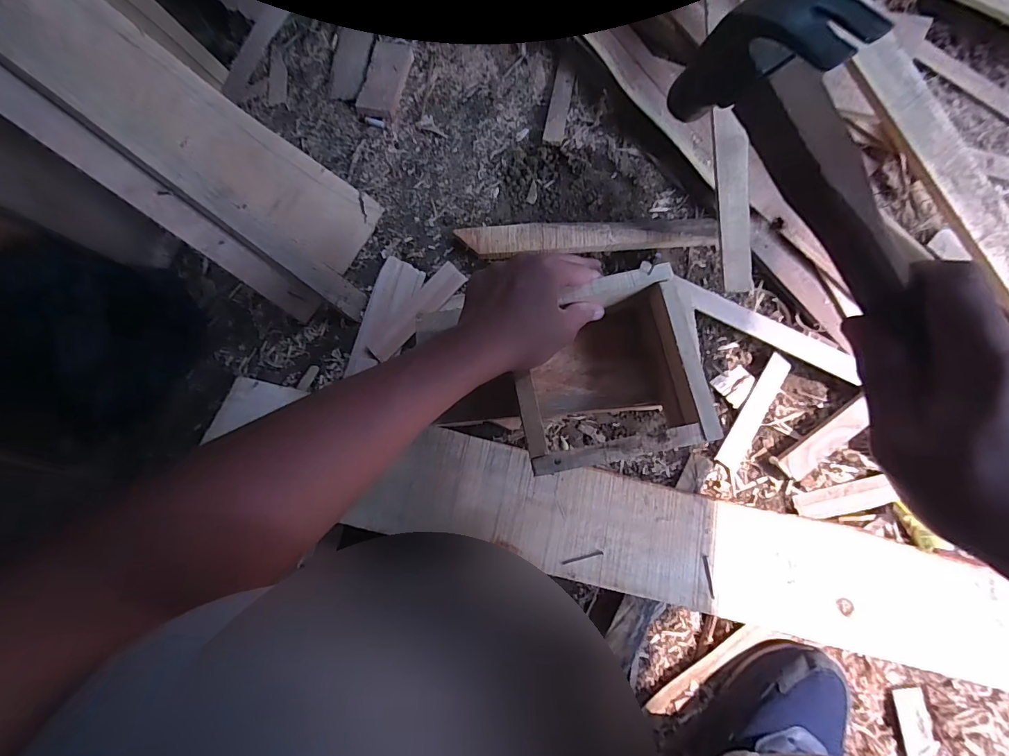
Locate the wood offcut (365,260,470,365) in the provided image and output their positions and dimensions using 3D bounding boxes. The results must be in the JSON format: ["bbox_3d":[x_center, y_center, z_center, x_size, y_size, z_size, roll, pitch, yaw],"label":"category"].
[{"bbox_3d":[-0.110,-0.083,0.567,0.034,0.007,0.149,40,83,13],"label":"wood offcut"}]

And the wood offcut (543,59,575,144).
[{"bbox_3d":[0.074,-0.368,0.602,0.026,0.008,0.120,10,77,7],"label":"wood offcut"}]

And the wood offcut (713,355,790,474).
[{"bbox_3d":[0.299,0.040,0.536,0.031,0.009,0.146,29,80,11],"label":"wood offcut"}]

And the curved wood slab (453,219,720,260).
[{"bbox_3d":[0.104,-0.176,0.563,0.309,0.028,0.041,-4,76,4],"label":"curved wood slab"}]

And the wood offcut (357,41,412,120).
[{"bbox_3d":[-0.168,-0.420,0.630,0.054,0.019,0.113,13,78,8],"label":"wood offcut"}]

